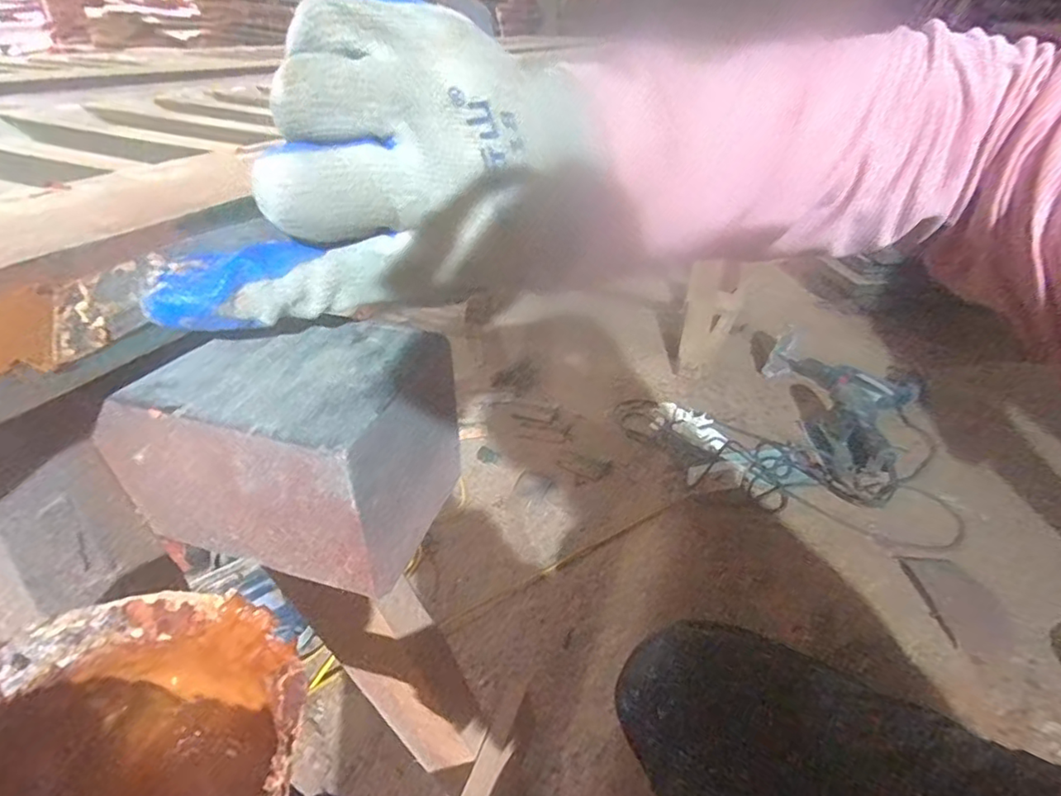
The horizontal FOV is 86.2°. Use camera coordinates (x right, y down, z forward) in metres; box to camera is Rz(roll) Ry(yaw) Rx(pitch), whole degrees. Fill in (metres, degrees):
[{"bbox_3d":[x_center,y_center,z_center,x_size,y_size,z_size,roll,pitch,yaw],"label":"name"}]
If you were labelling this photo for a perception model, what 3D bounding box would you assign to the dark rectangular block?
[{"bbox_3d":[-0.083,0.017,0.199,0.096,0.065,0.073,8,35,11],"label":"dark rectangular block"}]

